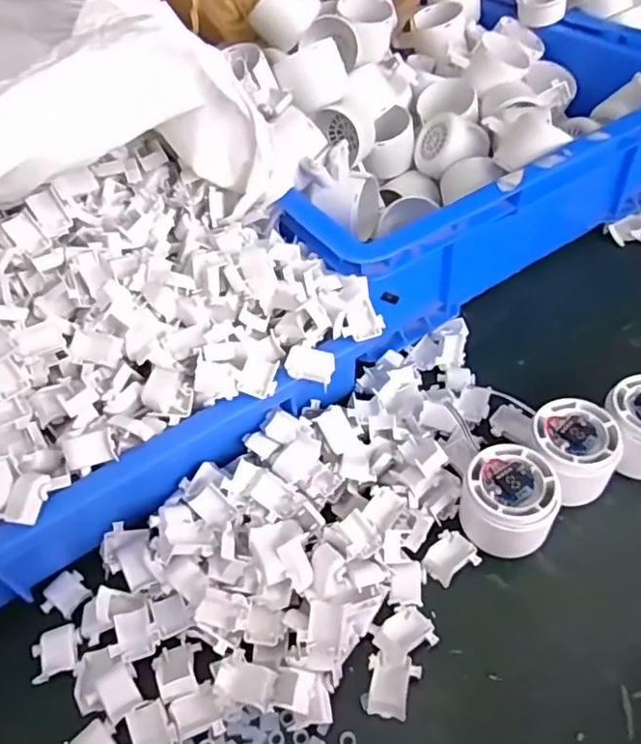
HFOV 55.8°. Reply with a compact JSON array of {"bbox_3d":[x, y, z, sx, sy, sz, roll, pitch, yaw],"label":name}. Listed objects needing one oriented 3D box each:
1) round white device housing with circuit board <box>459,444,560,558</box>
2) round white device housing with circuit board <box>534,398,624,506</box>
[{"bbox_3d":[0.120,0.086,0.393,0.056,0.051,0.057,-3,49,4],"label":"round white device housing with circuit board"},{"bbox_3d":[0.171,0.056,0.414,0.052,0.051,0.055,-3,49,4],"label":"round white device housing with circuit board"}]

